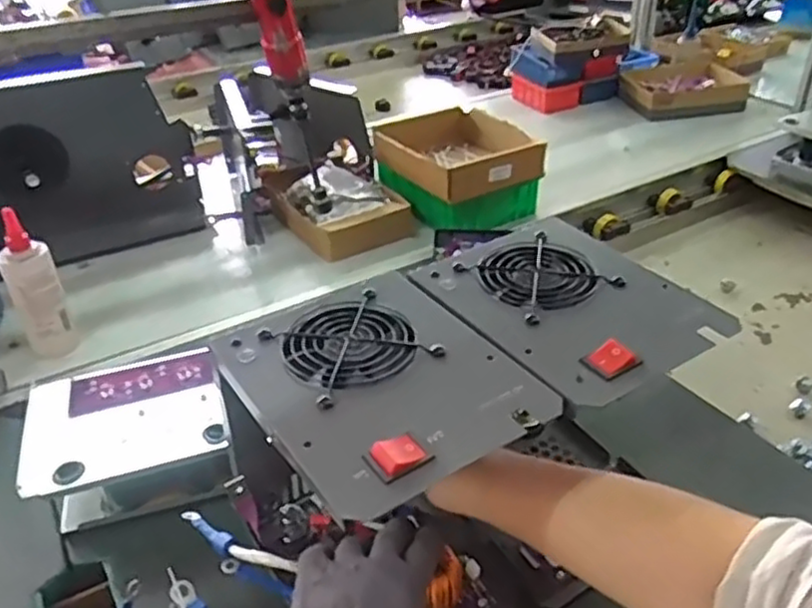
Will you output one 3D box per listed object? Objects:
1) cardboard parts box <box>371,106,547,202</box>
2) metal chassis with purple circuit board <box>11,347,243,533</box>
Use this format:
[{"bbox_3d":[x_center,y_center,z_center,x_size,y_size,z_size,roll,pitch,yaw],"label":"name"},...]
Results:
[{"bbox_3d":[0.072,-0.232,1.072,0.181,0.054,0.230,-21,39,-26],"label":"cardboard parts box"},{"bbox_3d":[-0.252,0.125,0.656,0.166,0.077,0.138,-12,36,-15],"label":"metal chassis with purple circuit board"}]

